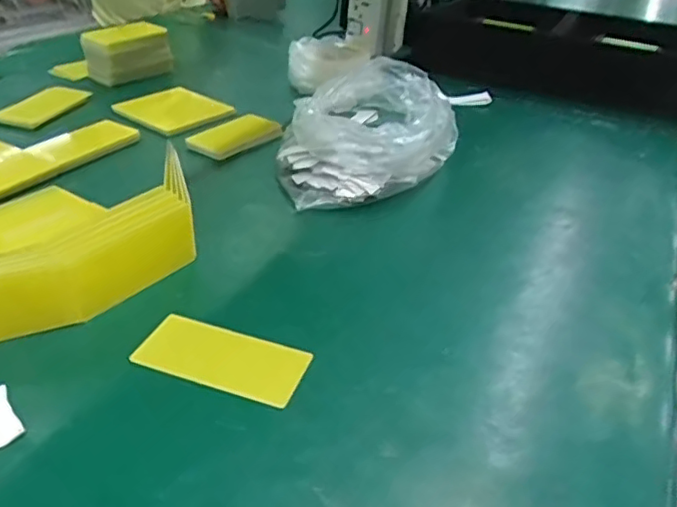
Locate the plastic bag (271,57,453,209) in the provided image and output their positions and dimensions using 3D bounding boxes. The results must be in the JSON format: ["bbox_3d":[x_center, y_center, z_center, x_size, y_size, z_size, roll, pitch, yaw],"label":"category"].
[{"bbox_3d":[0.051,-0.177,0.865,0.195,0.106,0.373,17,34,16],"label":"plastic bag"}]

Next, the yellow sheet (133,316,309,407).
[{"bbox_3d":[-0.099,0.089,0.521,0.142,0.005,0.065,14,39,15],"label":"yellow sheet"}]

